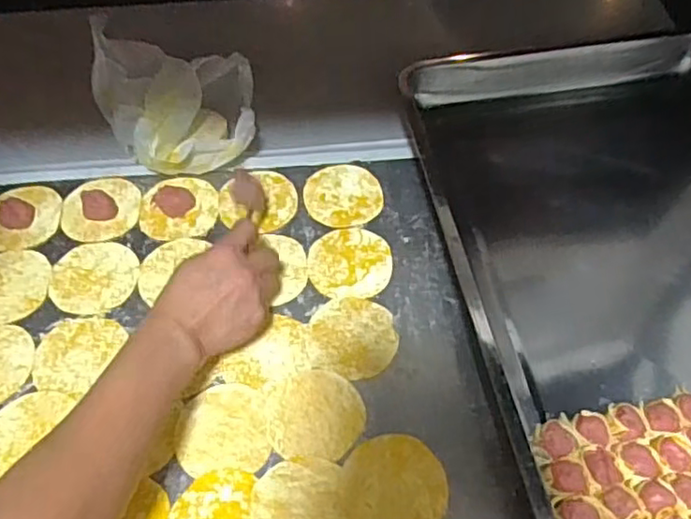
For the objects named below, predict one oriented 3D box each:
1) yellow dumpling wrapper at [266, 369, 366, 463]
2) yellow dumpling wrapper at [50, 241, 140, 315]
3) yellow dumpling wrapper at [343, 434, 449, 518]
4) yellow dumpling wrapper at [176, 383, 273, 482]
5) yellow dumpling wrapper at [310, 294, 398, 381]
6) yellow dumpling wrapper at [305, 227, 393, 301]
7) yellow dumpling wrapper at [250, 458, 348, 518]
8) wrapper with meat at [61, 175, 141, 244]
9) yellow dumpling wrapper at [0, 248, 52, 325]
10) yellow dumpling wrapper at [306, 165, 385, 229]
[{"bbox_3d":[-0.025,0.130,0.544,0.081,0.004,0.078,0,55,0],"label":"yellow dumpling wrapper"},{"bbox_3d":[-0.248,0.016,0.633,0.081,0.004,0.082,0,55,0],"label":"yellow dumpling wrapper"},{"bbox_3d":[0.040,0.180,0.508,0.079,0.004,0.082,-2,55,-2],"label":"yellow dumpling wrapper"},{"bbox_3d":[-0.103,0.140,0.539,0.076,0.004,0.077,-5,55,-4],"label":"yellow dumpling wrapper"},{"bbox_3d":[0.006,0.070,0.588,0.079,0.004,0.082,0,55,0],"label":"yellow dumpling wrapper"},{"bbox_3d":[0.004,0.002,0.638,0.080,0.004,0.082,-2,55,-2],"label":"yellow dumpling wrapper"},{"bbox_3d":[-0.035,0.196,0.498,0.073,0.004,0.080,-12,56,-9],"label":"yellow dumpling wrapper"},{"bbox_3d":[-0.260,-0.057,0.683,0.079,0.006,0.090,2,55,1],"label":"wrapper with meat"},{"bbox_3d":[-0.332,0.024,0.629,0.079,0.004,0.088,-10,55,-7],"label":"yellow dumpling wrapper"},{"bbox_3d":[-0.002,-0.071,0.688,0.081,0.004,0.085,0,55,0],"label":"yellow dumpling wrapper"}]

